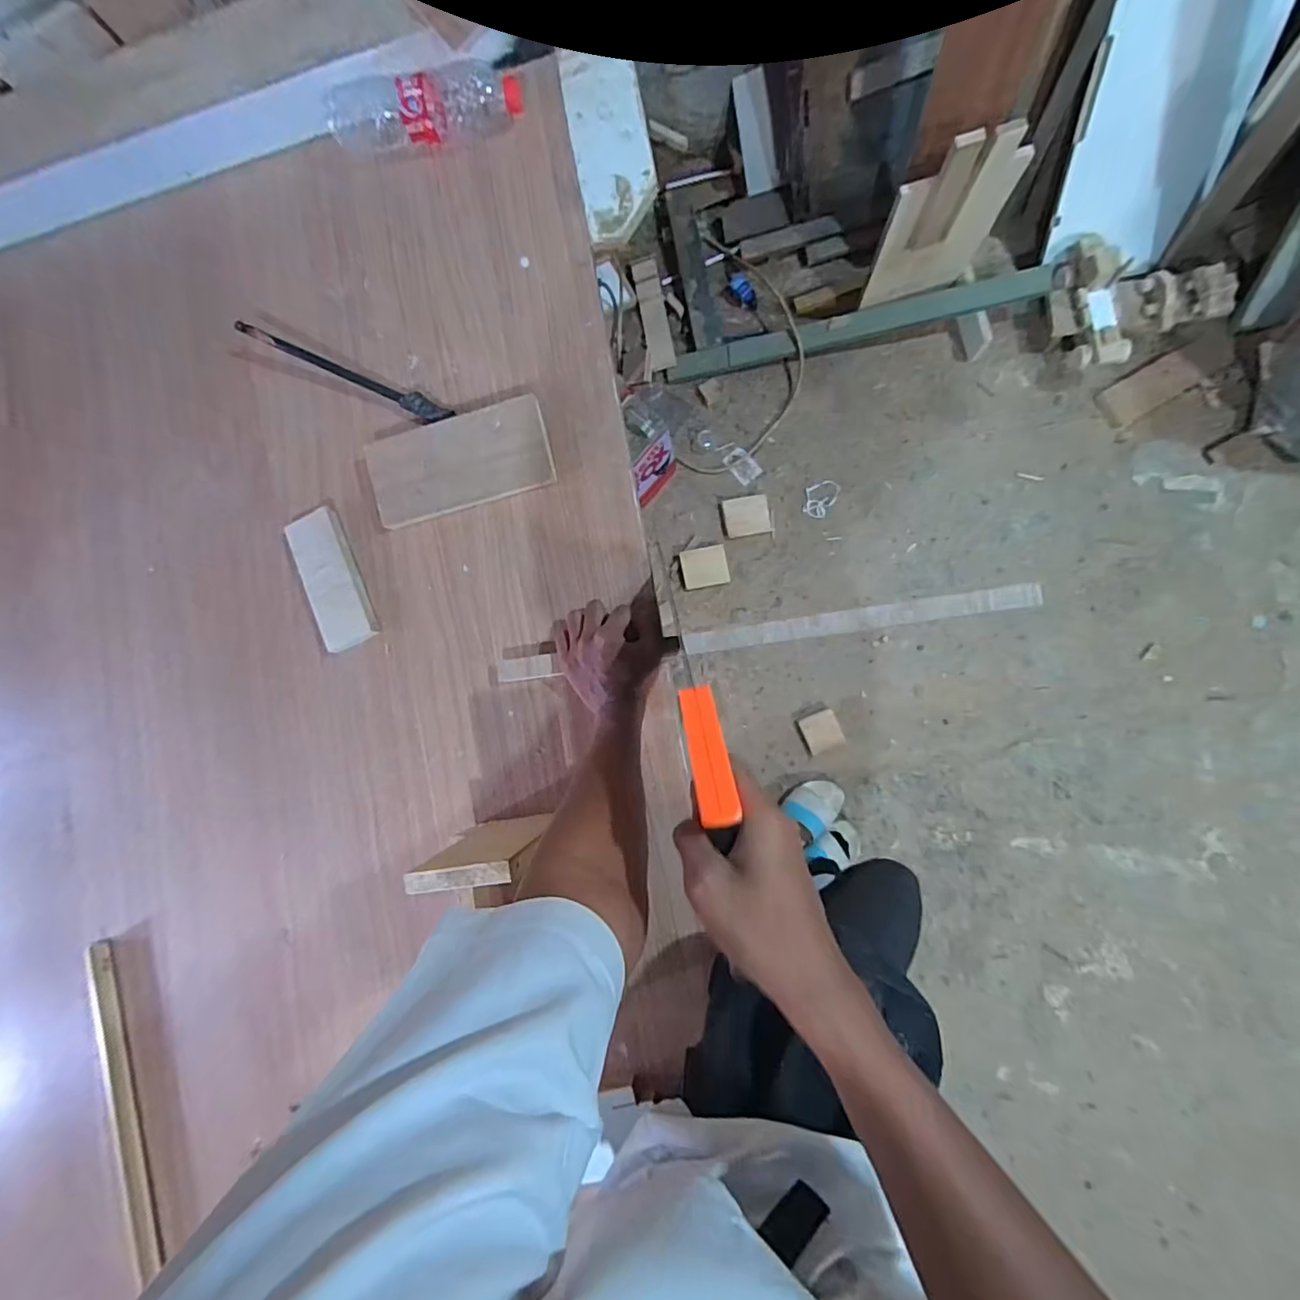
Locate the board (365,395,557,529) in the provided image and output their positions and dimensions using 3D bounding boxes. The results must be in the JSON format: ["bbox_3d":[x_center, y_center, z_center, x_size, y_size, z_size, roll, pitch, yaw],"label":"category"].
[{"bbox_3d":[-0.216,-0.212,0.639,0.209,0.009,0.096,-14,100,7],"label":"board"}]

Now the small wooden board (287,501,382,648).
[{"bbox_3d":[-0.376,-0.082,0.664,0.063,0.017,0.162,-23,84,5],"label":"small wooden board"}]

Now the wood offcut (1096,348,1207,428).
[{"bbox_3d":[1.078,-0.566,1.211,0.180,0.017,0.094,-31,101,19],"label":"wood offcut"}]

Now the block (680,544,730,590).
[{"bbox_3d":[0.132,-0.199,1.347,0.105,0.012,0.091,-11,85,7],"label":"block"}]

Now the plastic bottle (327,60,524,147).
[{"bbox_3d":[-0.261,-0.632,0.656,0.226,0.059,0.065,-5,86,7],"label":"plastic bottle"}]

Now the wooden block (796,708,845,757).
[{"bbox_3d":[0.397,0.190,1.300,0.086,0.011,0.085,-24,83,6],"label":"wooden block"}]

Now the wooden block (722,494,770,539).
[{"bbox_3d":[0.234,-0.322,1.348,0.105,0.013,0.095,-10,85,7],"label":"wooden block"}]

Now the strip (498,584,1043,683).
[{"bbox_3d":[0.101,-0.014,0.576,0.543,0.019,0.025,-8,85,8],"label":"strip"}]

